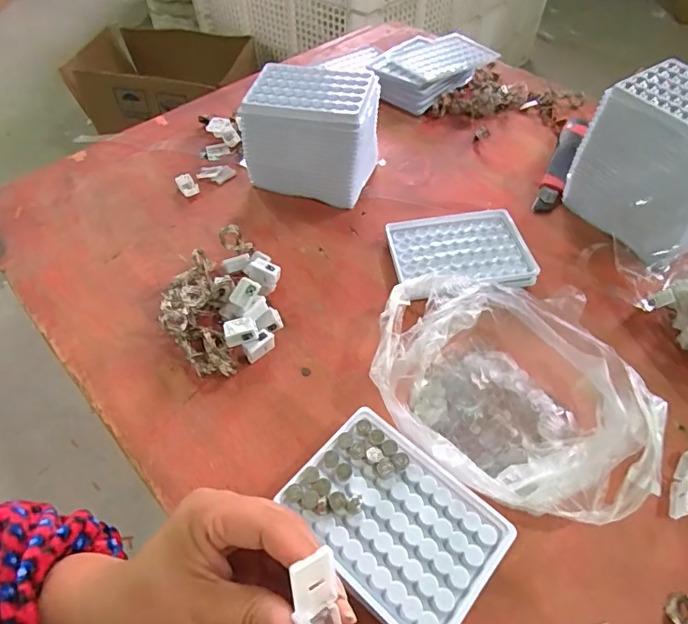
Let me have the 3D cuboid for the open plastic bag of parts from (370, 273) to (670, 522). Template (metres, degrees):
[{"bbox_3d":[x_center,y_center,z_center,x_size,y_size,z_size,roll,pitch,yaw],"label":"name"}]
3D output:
[{"bbox_3d":[0.120,0.059,0.358,0.189,0.064,0.164,8,53,6],"label":"open plastic bag of parts"}]

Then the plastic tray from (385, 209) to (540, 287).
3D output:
[{"bbox_3d":[0.114,-0.060,0.474,0.131,0.021,0.097,-4,53,-4],"label":"plastic tray"}]

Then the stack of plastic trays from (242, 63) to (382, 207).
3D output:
[{"bbox_3d":[-0.033,-0.196,0.525,0.132,0.108,0.094,15,54,11],"label":"stack of plastic trays"}]

